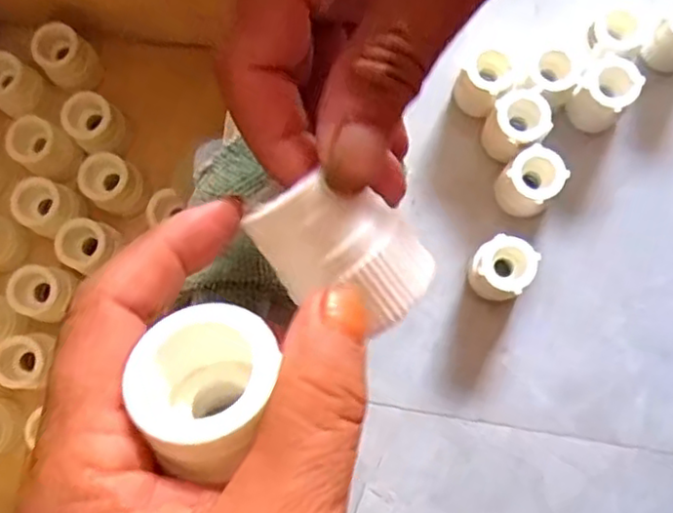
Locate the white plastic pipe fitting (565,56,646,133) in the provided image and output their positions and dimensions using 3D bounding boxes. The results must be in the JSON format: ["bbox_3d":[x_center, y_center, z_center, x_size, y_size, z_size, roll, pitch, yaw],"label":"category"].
[{"bbox_3d":[0.187,-0.113,0.473,0.035,0.050,0.037,0,81,1],"label":"white plastic pipe fitting"}]

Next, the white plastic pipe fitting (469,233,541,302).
[{"bbox_3d":[0.111,0.008,0.457,0.037,0.044,0.034,28,82,5],"label":"white plastic pipe fitting"}]

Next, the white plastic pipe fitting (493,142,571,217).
[{"bbox_3d":[0.134,-0.052,0.466,0.036,0.045,0.032,40,84,7],"label":"white plastic pipe fitting"}]

